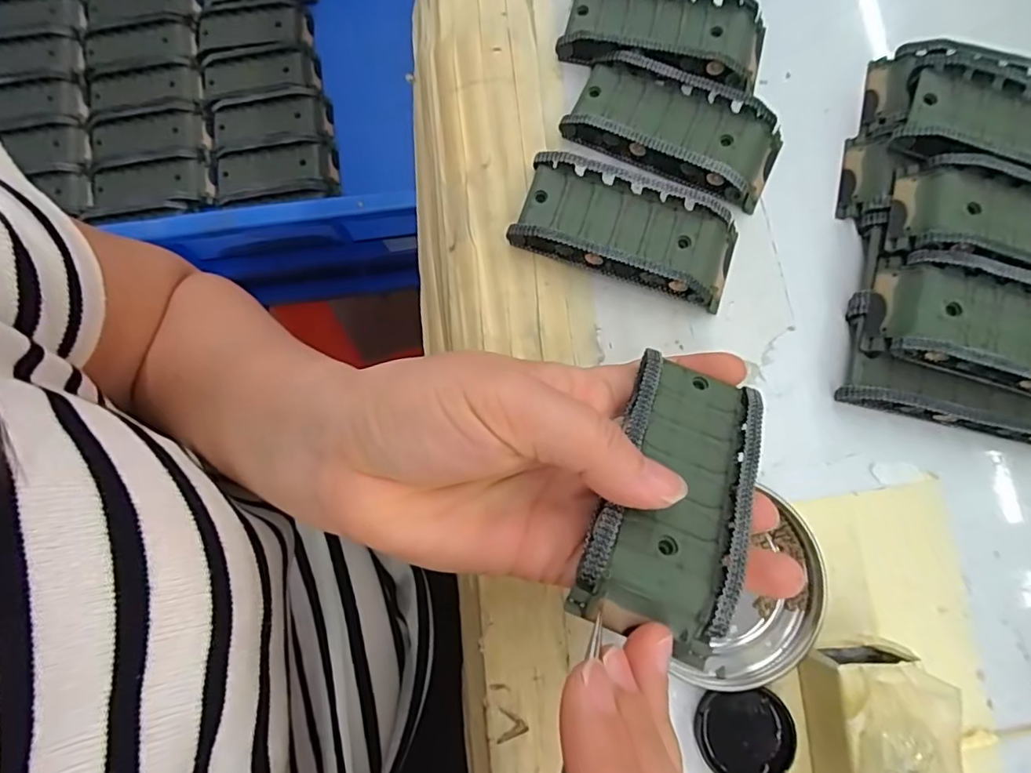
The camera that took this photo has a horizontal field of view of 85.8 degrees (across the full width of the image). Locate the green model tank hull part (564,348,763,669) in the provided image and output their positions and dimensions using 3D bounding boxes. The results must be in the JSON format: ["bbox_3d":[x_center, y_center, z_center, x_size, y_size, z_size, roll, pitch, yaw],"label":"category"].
[{"bbox_3d":[0.052,0.031,0.177,0.043,0.018,0.093,22,57,6],"label":"green model tank hull part"}]

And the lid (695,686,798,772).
[{"bbox_3d":[0.088,0.134,0.211,0.037,0.006,0.031,-6,77,-1],"label":"lid"}]

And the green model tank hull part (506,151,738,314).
[{"bbox_3d":[0.051,-0.070,0.246,0.095,0.021,0.046,17,78,5],"label":"green model tank hull part"}]

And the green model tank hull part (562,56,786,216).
[{"bbox_3d":[0.075,-0.122,0.260,0.096,0.016,0.051,23,79,6],"label":"green model tank hull part"}]

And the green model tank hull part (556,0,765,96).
[{"bbox_3d":[0.073,-0.173,0.271,0.096,0.017,0.049,13,78,4],"label":"green model tank hull part"}]

